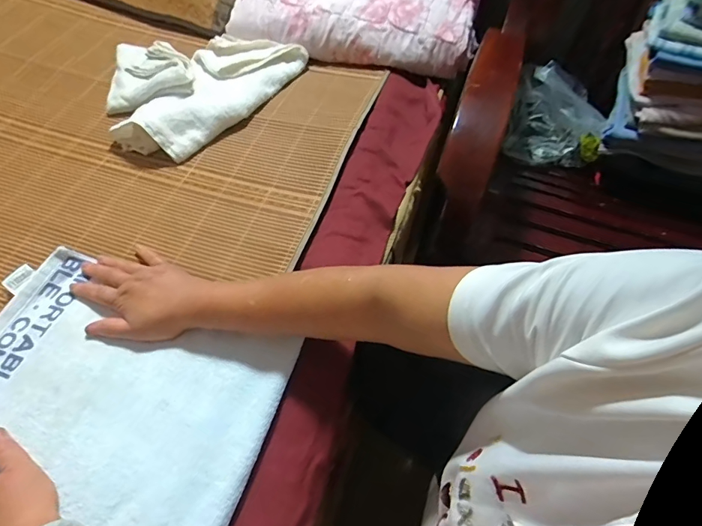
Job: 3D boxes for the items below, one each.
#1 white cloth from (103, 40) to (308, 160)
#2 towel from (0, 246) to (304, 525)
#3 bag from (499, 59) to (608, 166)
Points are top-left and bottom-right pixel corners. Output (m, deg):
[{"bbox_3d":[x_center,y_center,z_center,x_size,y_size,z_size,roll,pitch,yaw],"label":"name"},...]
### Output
[{"bbox_3d":[-0.279,-0.327,0.747,0.272,0.048,0.332,32,61,18],"label":"white cloth"},{"bbox_3d":[-0.271,0.169,0.437,0.352,0.016,0.316,18,57,10],"label":"towel"},{"bbox_3d":[0.417,-0.306,0.867,0.174,0.144,0.137,6,58,1],"label":"bag"}]

